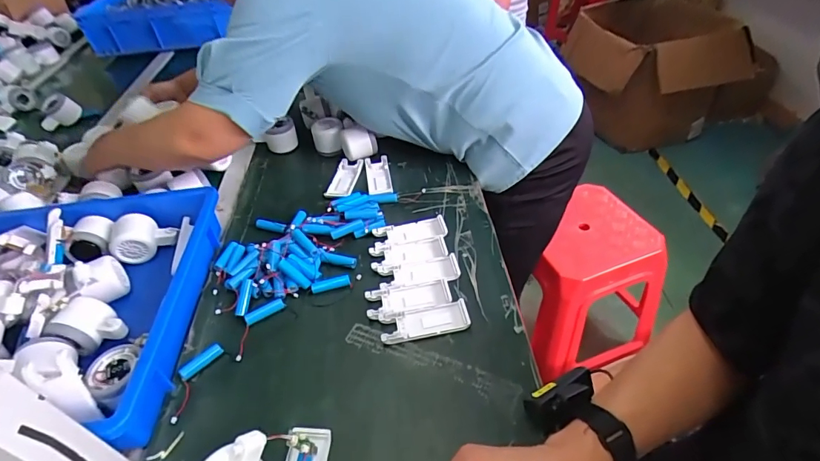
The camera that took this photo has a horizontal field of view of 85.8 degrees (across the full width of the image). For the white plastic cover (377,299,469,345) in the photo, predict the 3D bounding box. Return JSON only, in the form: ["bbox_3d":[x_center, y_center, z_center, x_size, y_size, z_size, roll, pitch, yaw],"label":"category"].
[{"bbox_3d":[0.017,0.107,0.521,0.103,0.010,0.041,-10,43,-5],"label":"white plastic cover"}]

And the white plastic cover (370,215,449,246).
[{"bbox_3d":[0.001,0.000,0.637,0.103,0.009,0.042,-10,43,-5],"label":"white plastic cover"}]

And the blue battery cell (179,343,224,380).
[{"bbox_3d":[-0.237,0.149,0.501,0.014,0.014,0.050,28,53,31],"label":"blue battery cell"}]

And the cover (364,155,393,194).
[{"bbox_3d":[-0.053,-0.091,0.727,0.040,0.017,0.090,-9,43,-3],"label":"cover"}]

